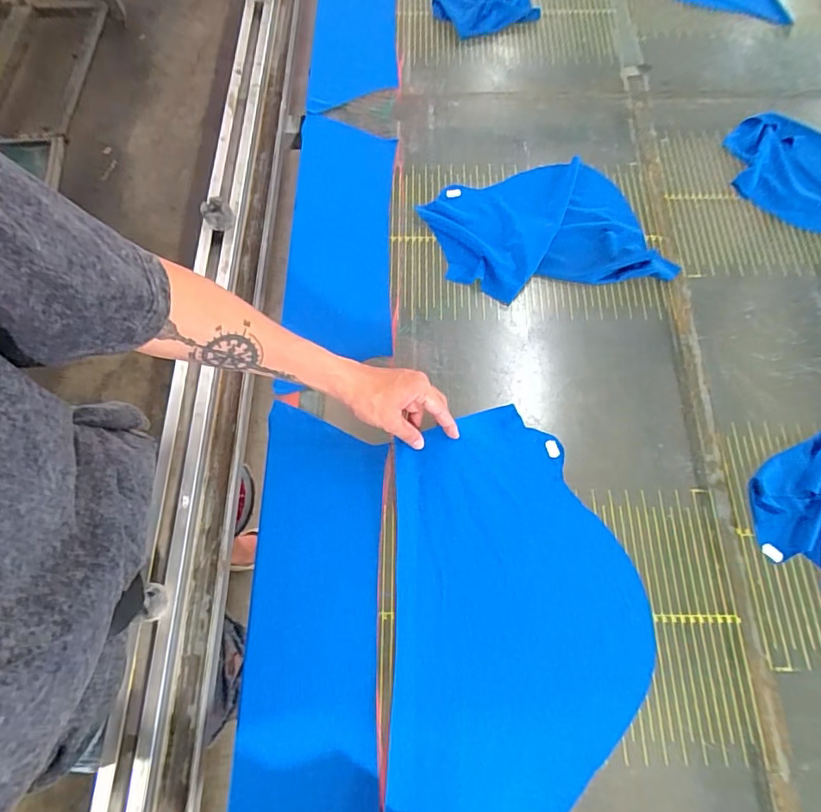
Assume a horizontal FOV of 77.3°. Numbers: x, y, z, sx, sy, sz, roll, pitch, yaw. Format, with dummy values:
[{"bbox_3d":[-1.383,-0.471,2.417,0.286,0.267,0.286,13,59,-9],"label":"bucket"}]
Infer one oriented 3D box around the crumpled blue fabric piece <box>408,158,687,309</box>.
[{"bbox_3d":[0.196,-0.266,0.781,0.315,0.018,0.236,-13,69,-4],"label":"crumpled blue fabric piece"}]

